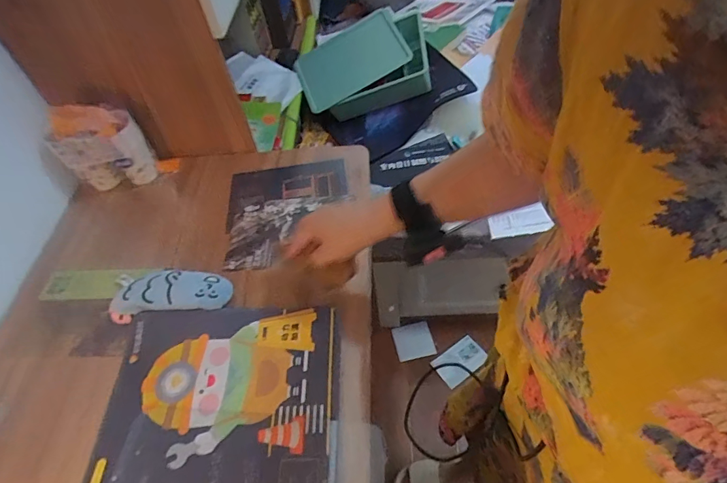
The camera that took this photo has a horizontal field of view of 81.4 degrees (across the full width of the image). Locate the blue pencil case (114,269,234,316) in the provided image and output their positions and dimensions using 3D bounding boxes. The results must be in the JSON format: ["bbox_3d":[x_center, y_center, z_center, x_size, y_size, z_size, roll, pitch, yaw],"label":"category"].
[{"bbox_3d":[-0.271,0.071,0.602,0.160,0.036,0.065,-5,52,1],"label":"blue pencil case"}]

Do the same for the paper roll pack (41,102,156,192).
[{"bbox_3d":[-0.435,-0.154,0.708,0.080,0.152,0.125,35,62,27],"label":"paper roll pack"}]

